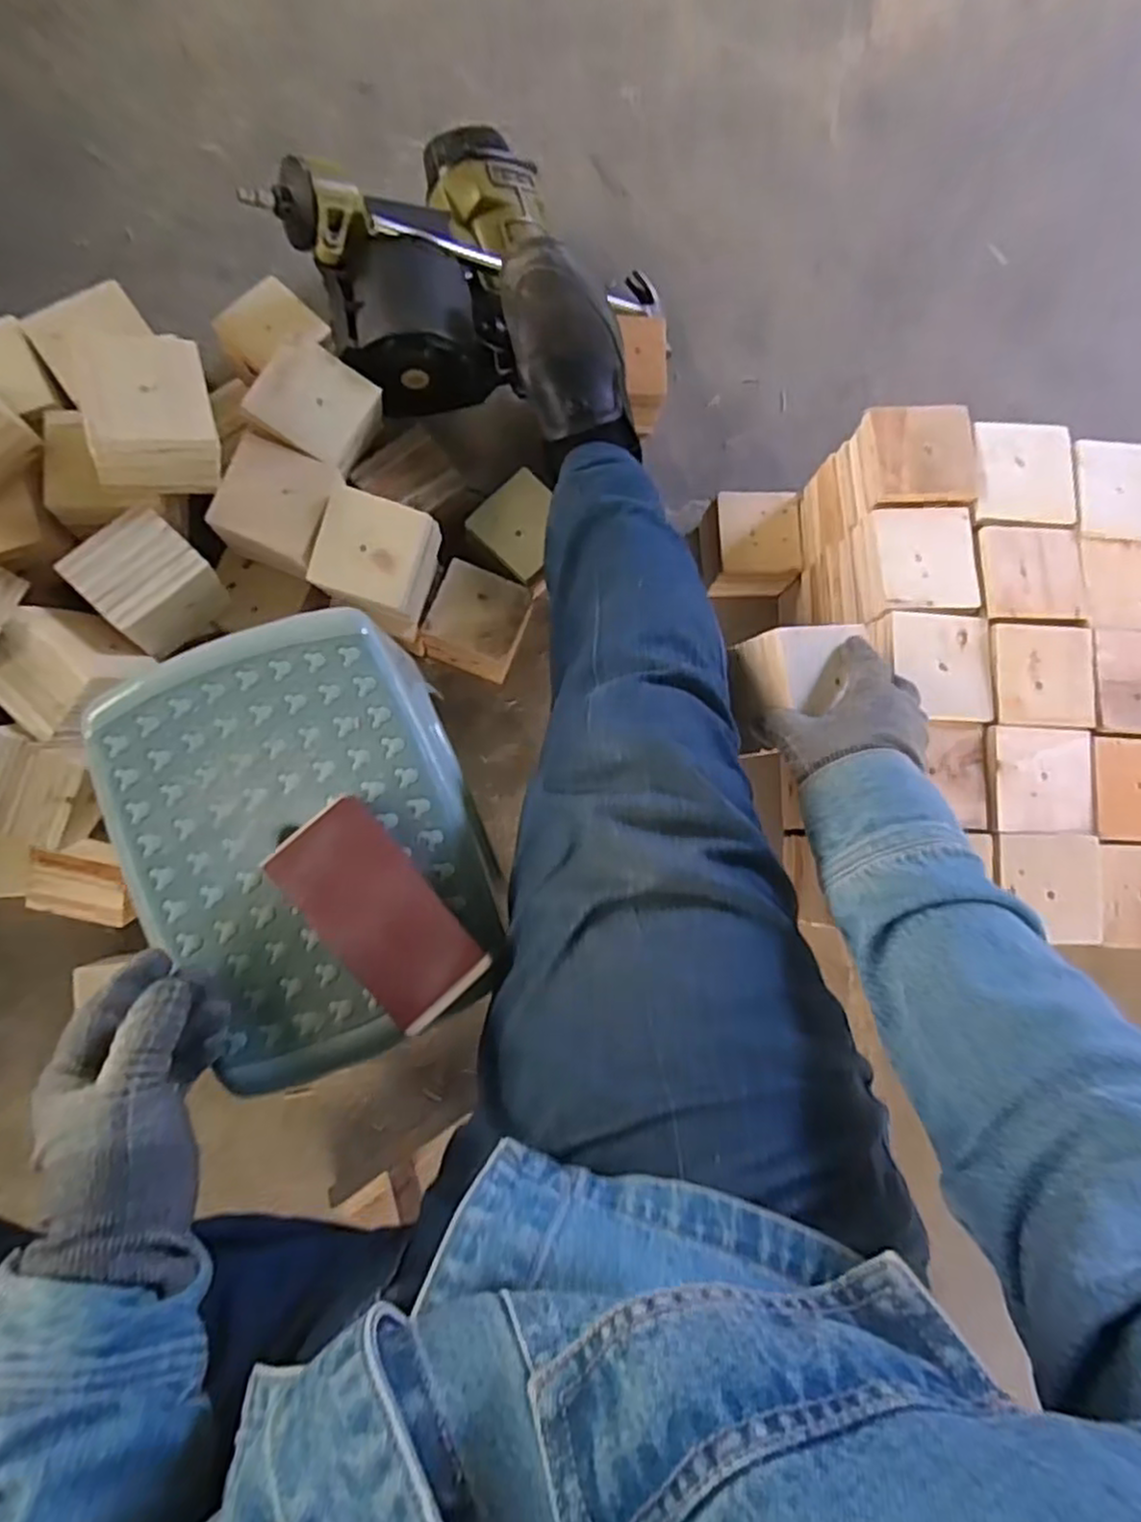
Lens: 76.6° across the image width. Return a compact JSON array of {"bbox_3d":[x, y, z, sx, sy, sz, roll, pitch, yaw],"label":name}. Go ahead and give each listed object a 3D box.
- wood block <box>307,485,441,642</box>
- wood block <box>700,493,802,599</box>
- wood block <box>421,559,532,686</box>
[{"bbox_3d":[-0.189,-0.191,0.713,0.099,0.102,0.099,17,83,-4],"label":"wood block"},{"bbox_3d":[0.206,-0.242,0.823,0.100,0.077,0.105,-3,85,-6],"label":"wood block"},{"bbox_3d":[-0.101,-0.150,0.793,0.094,0.076,0.097,22,83,-3],"label":"wood block"}]

